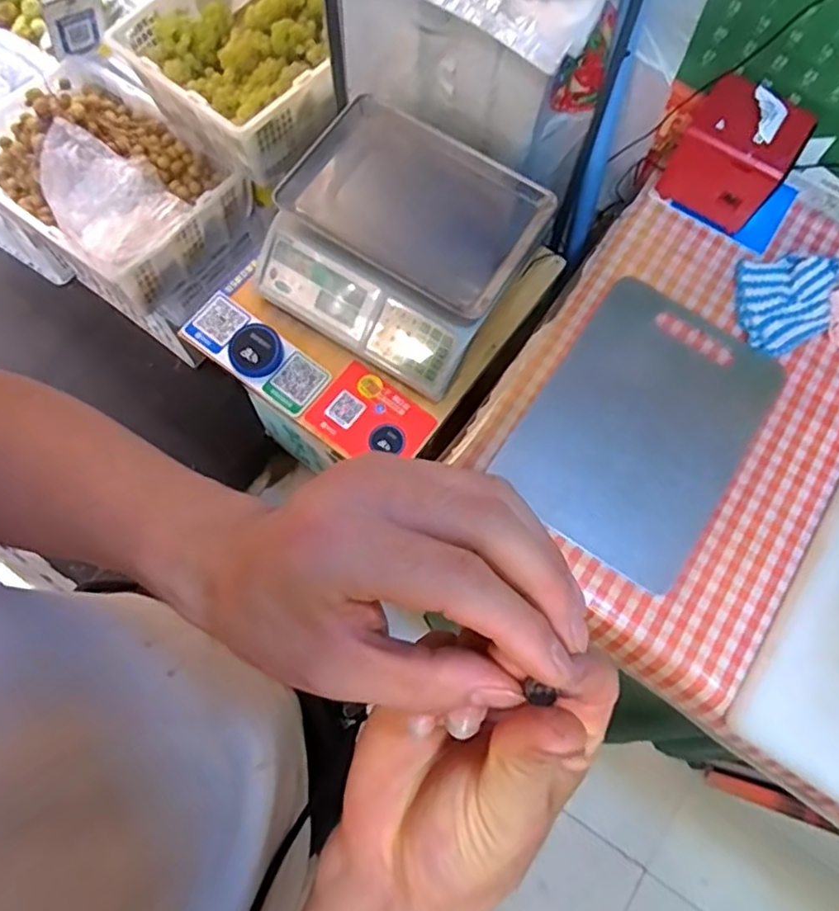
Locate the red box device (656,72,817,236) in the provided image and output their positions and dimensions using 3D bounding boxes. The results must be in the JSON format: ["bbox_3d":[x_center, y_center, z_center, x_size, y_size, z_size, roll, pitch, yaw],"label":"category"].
[{"bbox_3d":[0.398,-0.383,0.817,0.129,0.116,0.113,33,74,8],"label":"red box device"}]

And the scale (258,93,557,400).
[{"bbox_3d":[-0.020,-0.329,0.955,0.352,0.110,0.358,33,74,8],"label":"scale"}]

